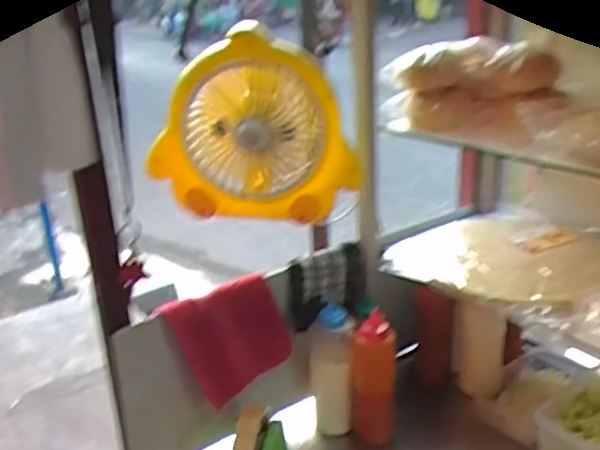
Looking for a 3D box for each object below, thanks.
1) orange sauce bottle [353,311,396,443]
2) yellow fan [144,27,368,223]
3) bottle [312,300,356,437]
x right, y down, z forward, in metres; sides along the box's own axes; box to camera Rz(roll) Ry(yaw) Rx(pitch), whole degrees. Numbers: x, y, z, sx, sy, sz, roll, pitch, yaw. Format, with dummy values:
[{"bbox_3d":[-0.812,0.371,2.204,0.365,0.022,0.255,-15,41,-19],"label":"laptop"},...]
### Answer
[{"bbox_3d":[0.107,0.223,0.896,0.057,0.186,0.047,2,22,12],"label":"orange sauce bottle"},{"bbox_3d":[-0.058,-0.134,0.835,0.251,0.235,0.141,-4,21,-2],"label":"yellow fan"},{"bbox_3d":[0.052,0.218,0.918,0.054,0.202,0.049,-9,22,-15],"label":"bottle"}]

